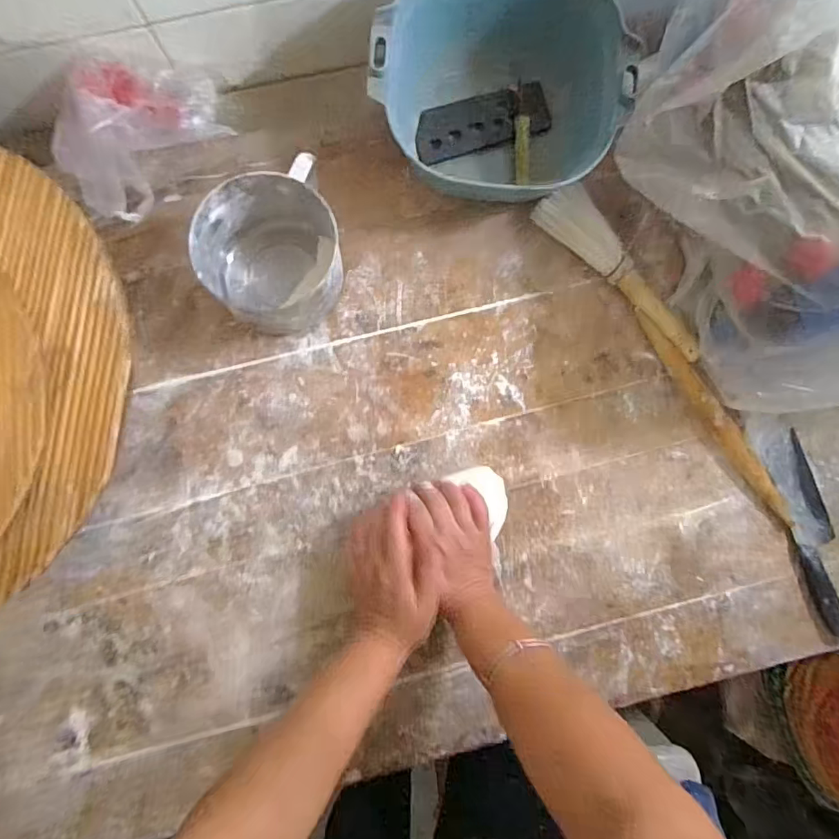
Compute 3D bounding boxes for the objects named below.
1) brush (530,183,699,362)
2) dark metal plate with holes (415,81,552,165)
[{"bbox_3d":[0.238,-0.172,0.586,0.250,0.044,0.051,42,86,2],"label":"brush"},{"bbox_3d":[0.073,-0.354,0.604,0.159,0.008,0.061,-16,93,1],"label":"dark metal plate with holes"}]

